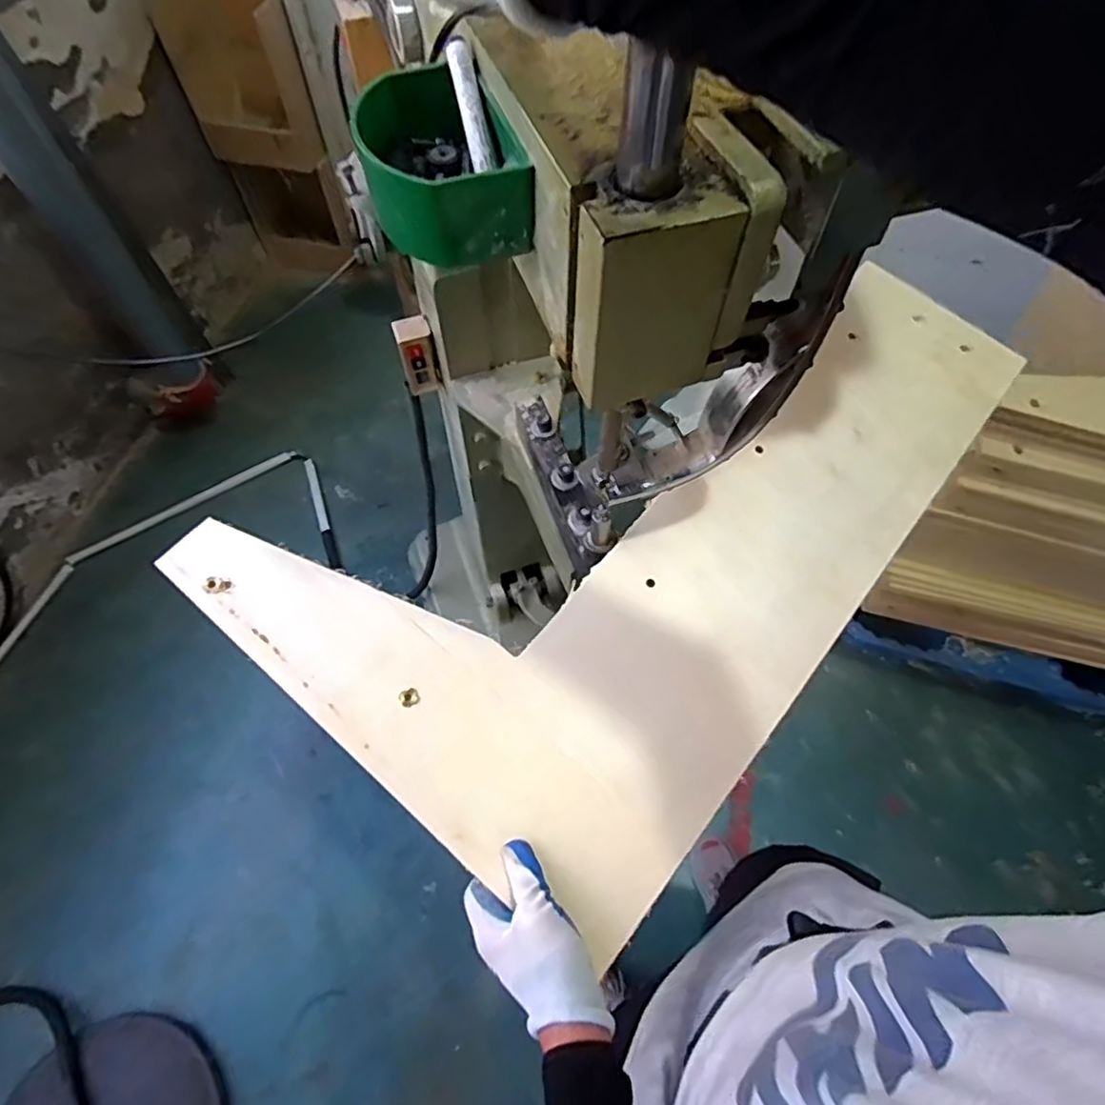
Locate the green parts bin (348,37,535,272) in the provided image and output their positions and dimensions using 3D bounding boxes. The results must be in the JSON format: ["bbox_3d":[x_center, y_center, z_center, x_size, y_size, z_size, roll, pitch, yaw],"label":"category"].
[{"bbox_3d":[-0.078,-0.261,0.416,0.097,0.055,0.149,-14,60,-9],"label":"green parts bin"}]

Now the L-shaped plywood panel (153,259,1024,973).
[{"bbox_3d":[0.086,-0.082,0.649,0.506,0.026,0.756,40,73,11],"label":"L-shaped plywood panel"}]

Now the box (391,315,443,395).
[{"bbox_3d":[-0.203,-0.296,0.945,0.054,0.115,0.044,-16,60,-10],"label":"box"}]

